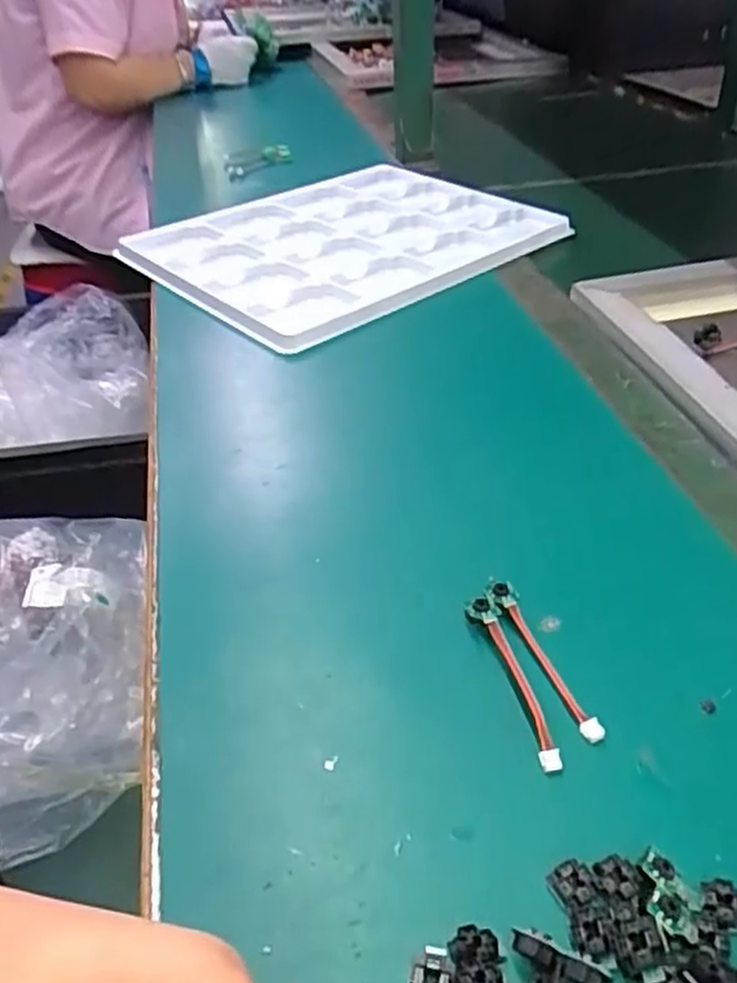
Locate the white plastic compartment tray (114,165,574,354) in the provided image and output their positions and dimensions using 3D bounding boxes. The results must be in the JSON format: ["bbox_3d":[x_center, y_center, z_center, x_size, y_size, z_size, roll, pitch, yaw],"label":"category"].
[{"bbox_3d":[-0.019,-0.257,0.767,0.386,0.015,0.306,-32,47,-31],"label":"white plastic compartment tray"}]

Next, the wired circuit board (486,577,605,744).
[{"bbox_3d":[0.079,0.075,0.354,0.014,0.012,0.093,-12,39,-15],"label":"wired circuit board"}]

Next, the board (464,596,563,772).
[{"bbox_3d":[0.066,0.082,0.343,0.014,0.012,0.088,-10,39,-13],"label":"board"}]

